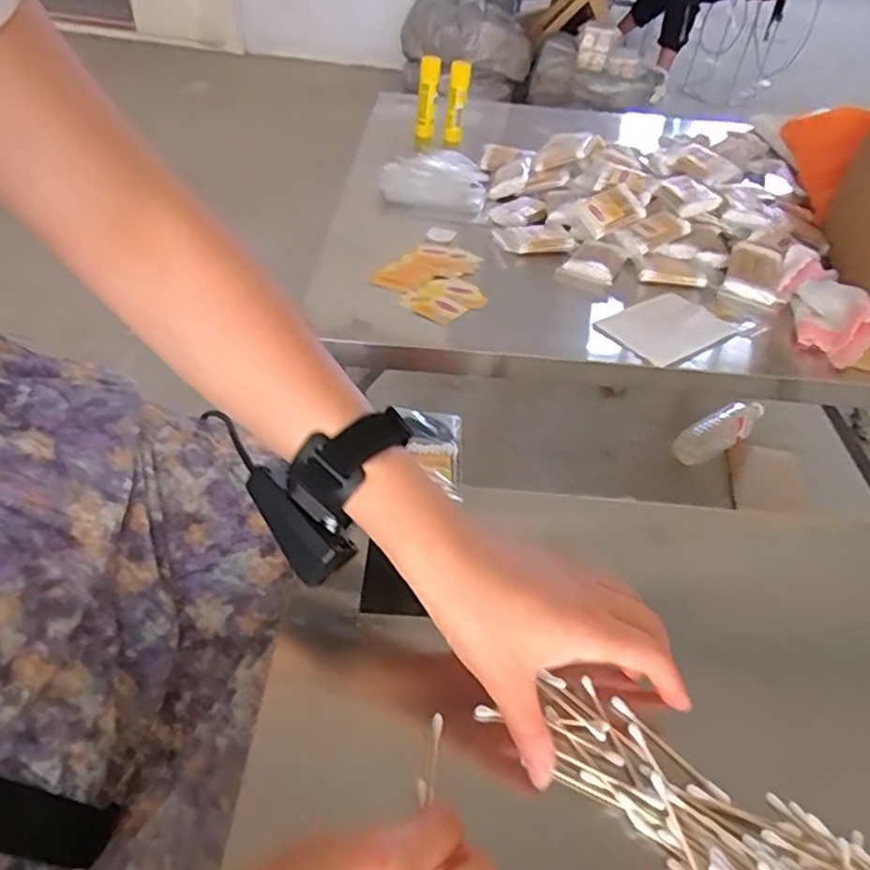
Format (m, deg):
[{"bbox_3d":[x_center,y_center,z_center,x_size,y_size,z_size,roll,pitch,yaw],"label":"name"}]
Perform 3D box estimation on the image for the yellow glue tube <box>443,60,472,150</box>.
[{"bbox_3d":[0.034,-0.504,1.001,0.034,0.119,0.032,4,44,0],"label":"yellow glue tube"}]

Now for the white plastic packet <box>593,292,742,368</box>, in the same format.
[{"bbox_3d":[0.240,-0.115,0.681,0.136,0.014,0.102,-28,53,-29],"label":"white plastic packet"}]

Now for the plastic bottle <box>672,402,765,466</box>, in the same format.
[{"bbox_3d":[0.536,-0.011,1.231,0.206,0.057,0.080,-31,54,-31],"label":"plastic bottle"}]

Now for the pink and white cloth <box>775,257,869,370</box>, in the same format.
[{"bbox_3d":[0.408,-0.136,0.683,0.051,0.061,0.152,10,45,6],"label":"pink and white cloth"}]

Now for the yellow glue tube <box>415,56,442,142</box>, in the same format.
[{"bbox_3d":[-0.011,-0.517,1.006,0.033,0.111,0.032,4,44,0],"label":"yellow glue tube"}]

